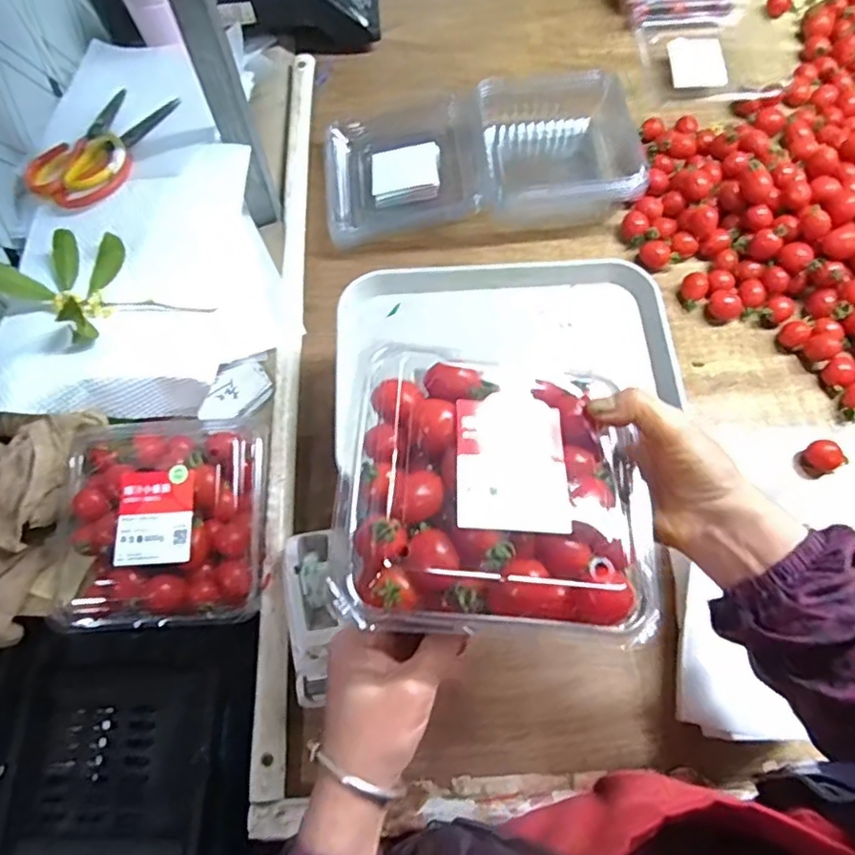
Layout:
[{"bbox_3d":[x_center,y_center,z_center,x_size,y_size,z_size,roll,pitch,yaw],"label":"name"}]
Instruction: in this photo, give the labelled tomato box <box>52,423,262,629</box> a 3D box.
[{"bbox_3d":[-0.230,0.074,0.544,0.169,0.067,0.188,-4,68,1],"label":"labelled tomato box"}]

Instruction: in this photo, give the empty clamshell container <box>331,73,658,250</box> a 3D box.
[{"bbox_3d":[0.057,-0.310,0.724,0.350,0.060,0.176,-7,68,-1],"label":"empty clamshell container"}]

